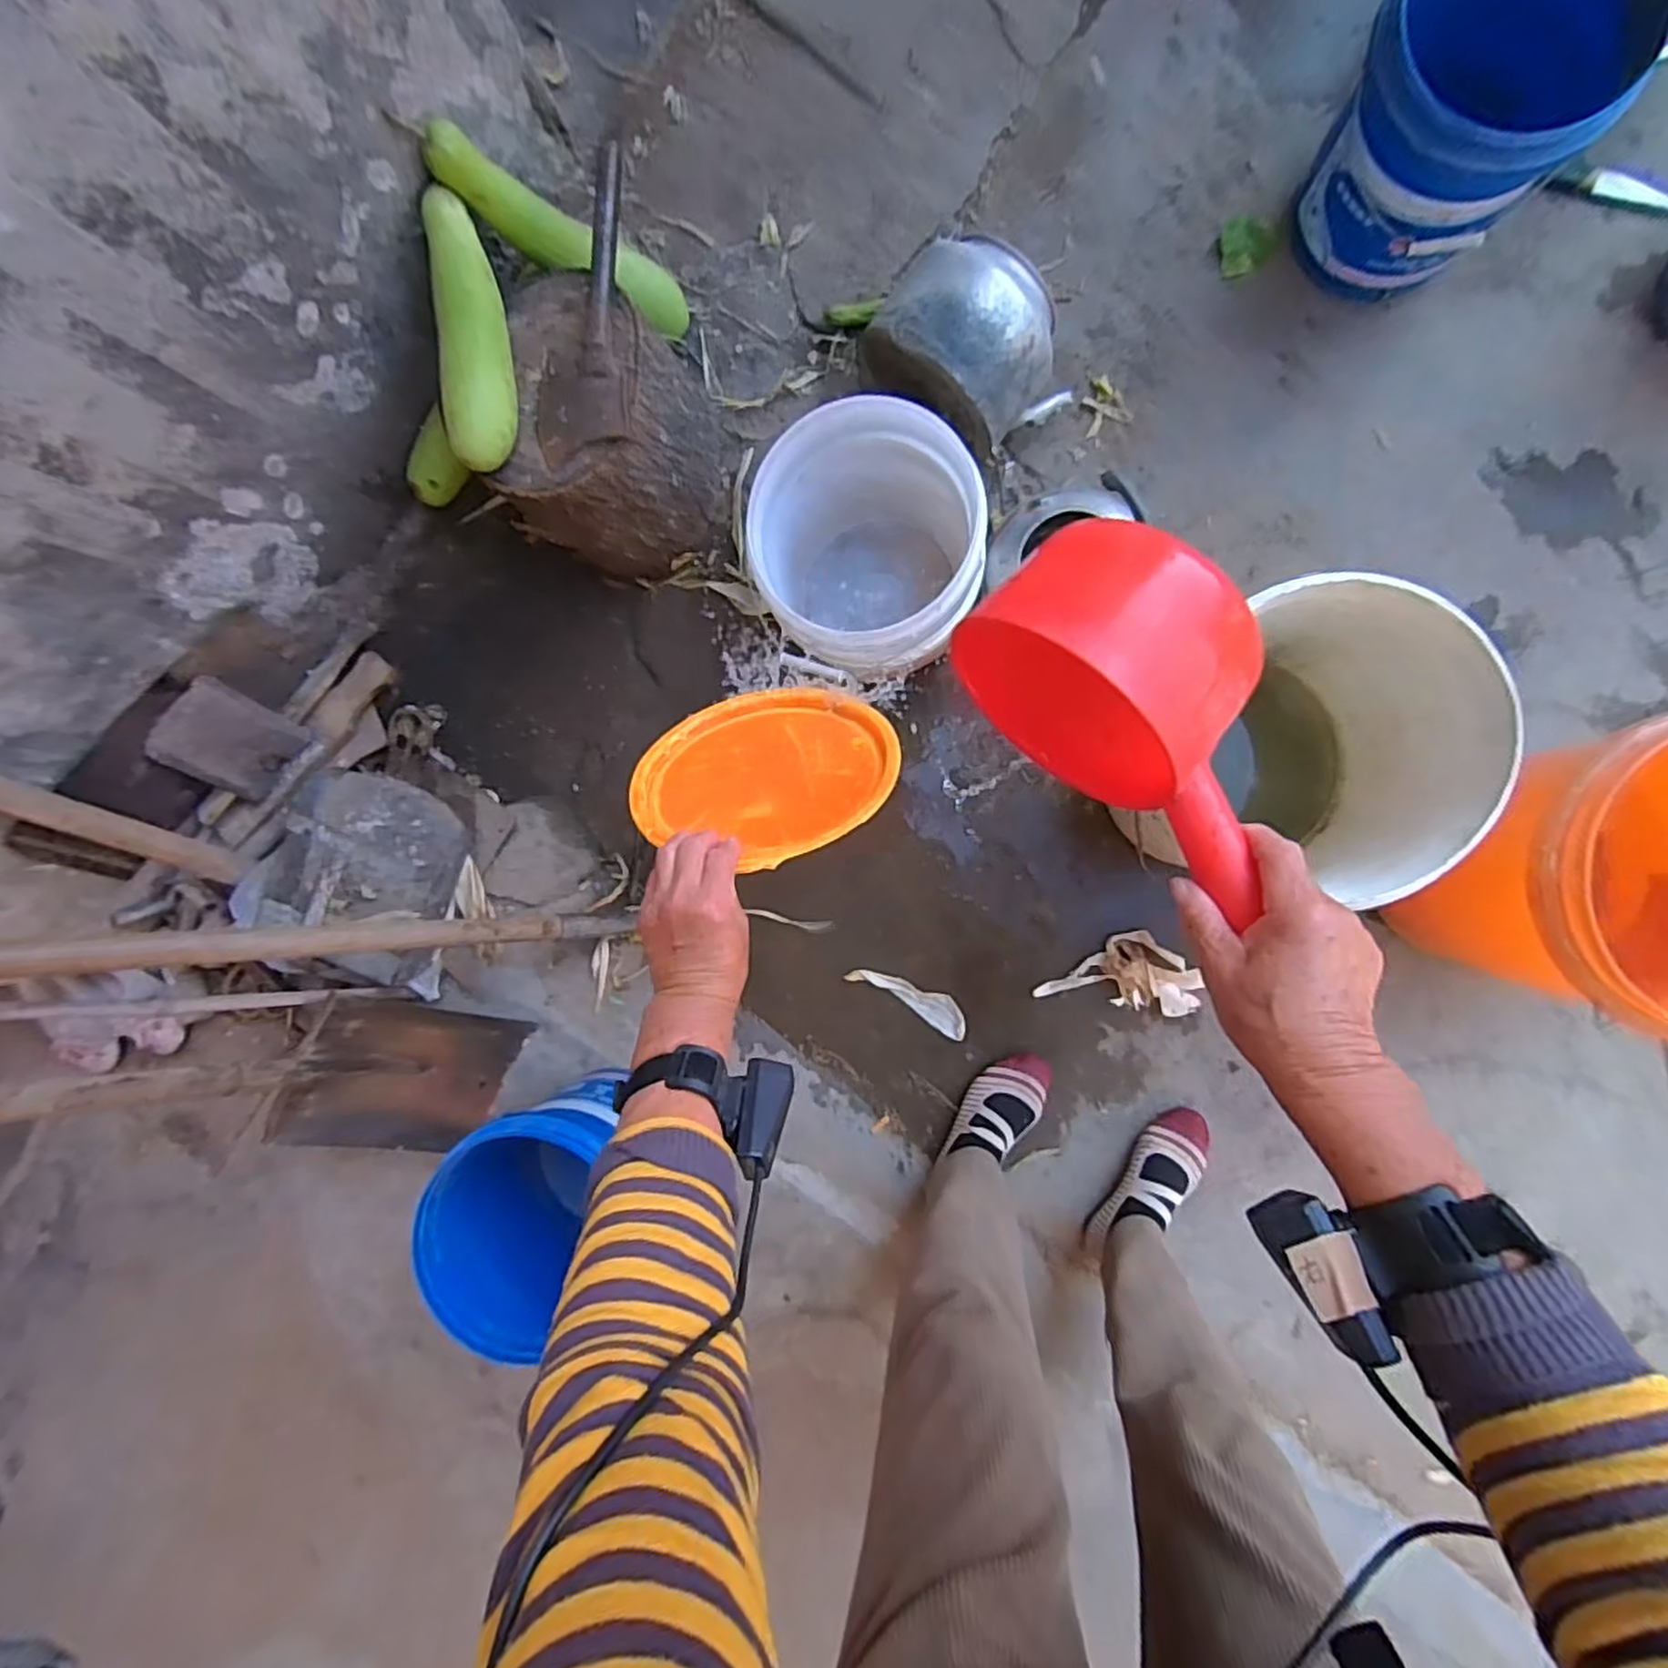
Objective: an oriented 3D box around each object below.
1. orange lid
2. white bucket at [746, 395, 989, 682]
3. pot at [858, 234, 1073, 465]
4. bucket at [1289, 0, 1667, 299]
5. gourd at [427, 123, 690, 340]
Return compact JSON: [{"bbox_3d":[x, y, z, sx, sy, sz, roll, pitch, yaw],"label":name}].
[{"bbox_3d":[-0.061,-0.060,0.653,0.228,0.016,0.213,-5,46,5],"label":"orange lid"},{"bbox_3d":[0.032,-0.338,0.935,0.254,0.289,0.276,0,92,6],"label":"white bucket"},{"bbox_3d":[0.176,-0.618,0.950,0.216,0.215,0.193,41,95,3],"label":"pot"},{"bbox_3d":[0.722,-0.836,0.855,0.230,0.282,0.259,-44,87,6],"label":"bucket"},{"bbox_3d":[-0.326,-0.734,0.914,0.066,0.340,0.081,5,92,45],"label":"gourd"}]

